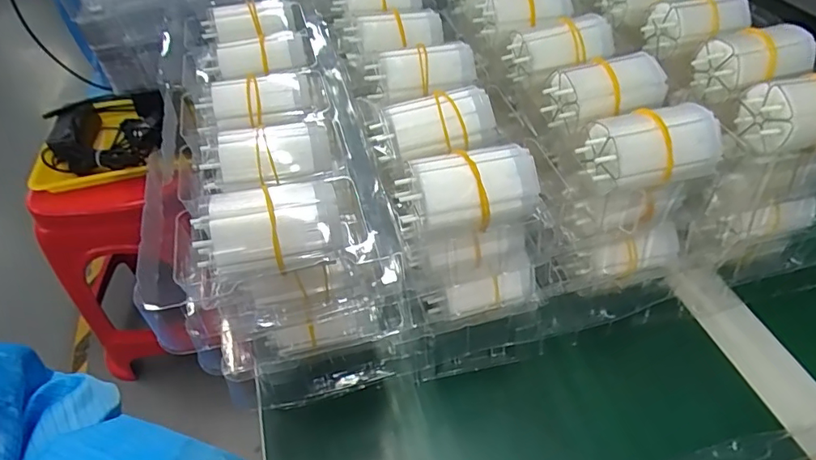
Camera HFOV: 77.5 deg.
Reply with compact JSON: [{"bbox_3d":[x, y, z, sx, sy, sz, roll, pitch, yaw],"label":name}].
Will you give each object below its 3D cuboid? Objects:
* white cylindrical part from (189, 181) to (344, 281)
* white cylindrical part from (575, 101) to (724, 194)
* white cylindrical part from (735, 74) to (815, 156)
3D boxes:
[{"bbox_3d":[-0.060,0.000,0.223,0.060,0.032,0.030,-15,49,-9],"label":"white cylindrical part"},{"bbox_3d":[0.124,-0.041,0.255,0.062,0.031,0.034,-7,49,-3],"label":"white cylindrical part"},{"bbox_3d":[0.215,-0.064,0.271,0.060,0.032,0.038,-6,48,-2],"label":"white cylindrical part"}]

